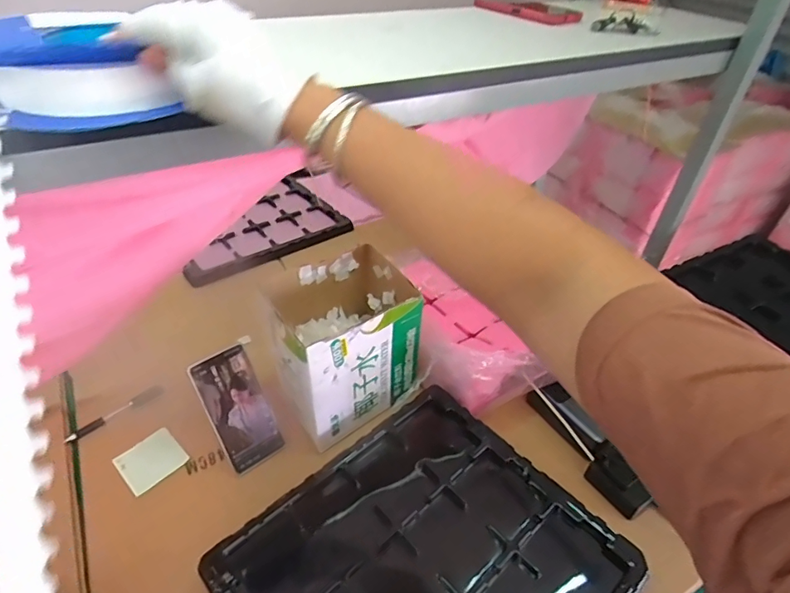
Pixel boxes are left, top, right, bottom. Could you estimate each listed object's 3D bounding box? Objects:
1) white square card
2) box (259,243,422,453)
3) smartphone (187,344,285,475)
[{"bbox_3d":[-0.339,0.226,0.666,0.073,0.007,0.076,35,48,31],"label":"white square card"},{"bbox_3d":[-0.076,0.064,0.696,0.195,0.188,0.157,-27,50,-32],"label":"box"},{"bbox_3d":[-0.211,0.153,0.650,0.074,0.164,0.015,-29,17,-34],"label":"smartphone"}]

